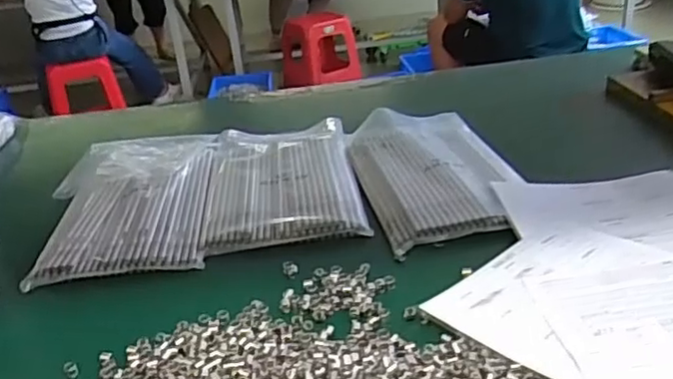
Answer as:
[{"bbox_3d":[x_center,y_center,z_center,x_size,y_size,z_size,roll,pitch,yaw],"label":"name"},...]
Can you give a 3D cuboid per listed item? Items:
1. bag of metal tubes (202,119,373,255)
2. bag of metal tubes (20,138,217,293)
[{"bbox_3d":[-0.068,-0.017,0.816,0.180,0.023,0.307,-7,26,-3],"label":"bag of metal tubes"},{"bbox_3d":[-0.258,0.006,0.796,0.201,0.034,0.321,-8,26,-3],"label":"bag of metal tubes"}]

